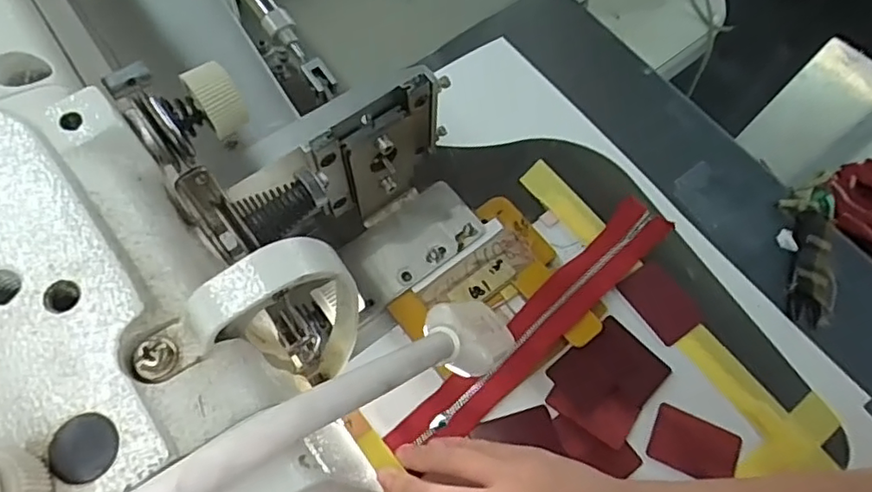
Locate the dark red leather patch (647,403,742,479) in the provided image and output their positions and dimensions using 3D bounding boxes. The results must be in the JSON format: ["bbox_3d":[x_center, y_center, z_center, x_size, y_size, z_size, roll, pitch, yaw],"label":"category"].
[{"bbox_3d":[0.158,0.123,0.368,0.052,0.004,0.035,26,71,7],"label":"dark red leather patch"}]

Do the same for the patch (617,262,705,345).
[{"bbox_3d":[0.152,0.037,0.405,0.037,0.008,0.052,-33,68,-11],"label":"patch"}]

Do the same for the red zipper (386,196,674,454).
[{"bbox_3d":[0.070,0.049,0.391,0.235,0.014,0.033,-42,73,-17],"label":"red zipper"}]

